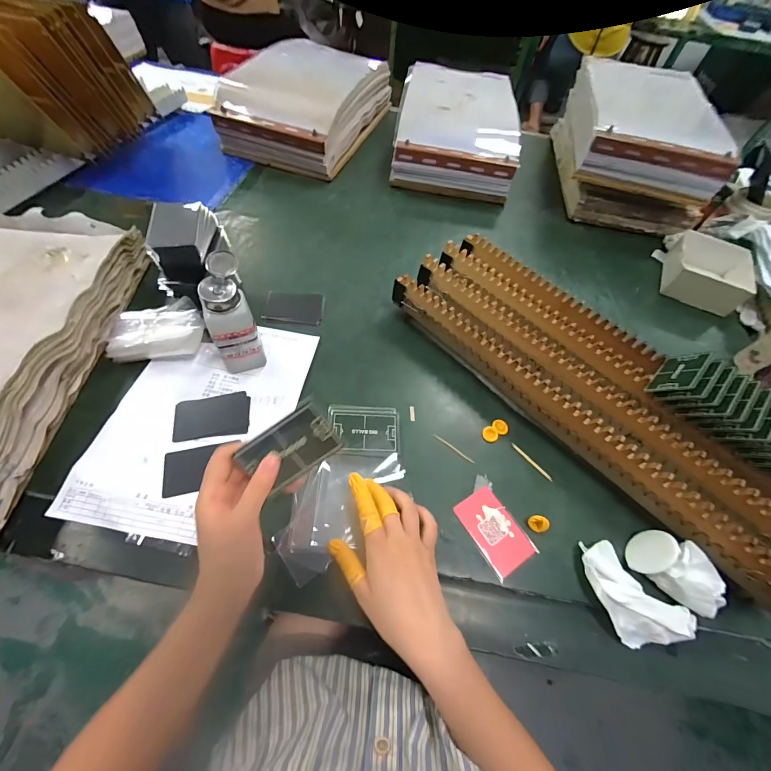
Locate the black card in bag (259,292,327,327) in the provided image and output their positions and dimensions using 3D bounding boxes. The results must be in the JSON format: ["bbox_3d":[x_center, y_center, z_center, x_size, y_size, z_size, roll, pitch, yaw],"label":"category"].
[{"bbox_3d":[-0.145,-0.125,0.545,0.093,0.005,0.065,6,58,0],"label":"black card in bag"}]

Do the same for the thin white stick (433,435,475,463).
[{"bbox_3d":[0.089,0.082,0.442,0.061,0.004,0.005,36,63,17],"label":"thin white stick"}]

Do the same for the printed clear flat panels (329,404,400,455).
[{"bbox_3d":[-0.027,0.054,0.435,0.088,0.008,0.069,1,58,-3],"label":"printed clear flat panels"}]

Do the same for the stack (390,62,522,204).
[{"bbox_3d":[0.164,-0.608,0.799,0.254,0.109,0.389,8,58,1],"label":"stack"}]

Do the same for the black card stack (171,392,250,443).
[{"bbox_3d":[-0.220,0.039,0.434,0.088,0.008,0.055,-8,59,-9],"label":"black card stack"}]

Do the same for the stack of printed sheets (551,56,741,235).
[{"bbox_3d":[0.542,-0.532,0.750,0.270,0.164,0.414,15,59,5],"label":"stack of printed sheets"}]

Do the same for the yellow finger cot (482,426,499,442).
[{"bbox_3d":[0.138,0.065,0.449,0.020,0.004,0.021,2,58,-3],"label":"yellow finger cot"}]

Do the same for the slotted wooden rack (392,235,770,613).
[{"bbox_3d":[0.271,-0.003,0.454,0.186,0.073,0.574,-36,68,-23],"label":"slotted wooden rack"}]

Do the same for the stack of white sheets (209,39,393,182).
[{"bbox_3d":[-0.174,-0.678,0.809,0.268,0.120,0.432,18,59,7],"label":"stack of white sheets"}]

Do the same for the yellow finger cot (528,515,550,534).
[{"bbox_3d":[0.176,0.158,0.388,0.018,0.011,0.018,2,58,-3],"label":"yellow finger cot"}]

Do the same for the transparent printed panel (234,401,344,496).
[{"bbox_3d":[-0.083,0.055,0.301,0.078,0.053,0.009,-33,20,0],"label":"transparent printed panel"}]

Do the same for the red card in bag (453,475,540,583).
[{"bbox_3d":[0.123,0.160,0.391,0.059,0.004,0.096,-25,64,-18],"label":"red card in bag"}]

